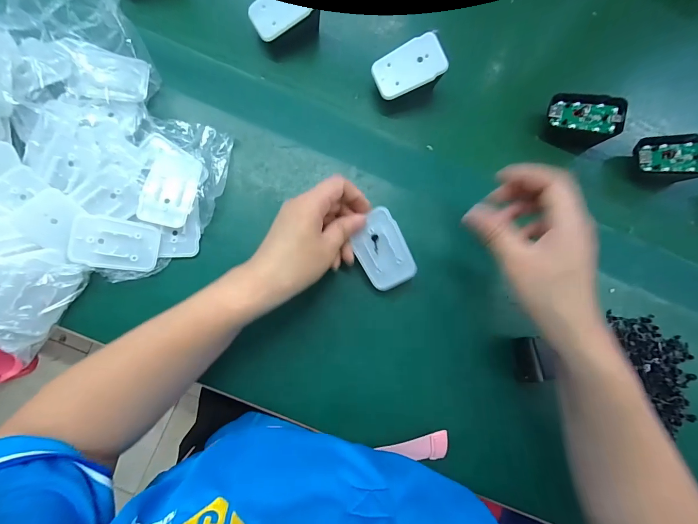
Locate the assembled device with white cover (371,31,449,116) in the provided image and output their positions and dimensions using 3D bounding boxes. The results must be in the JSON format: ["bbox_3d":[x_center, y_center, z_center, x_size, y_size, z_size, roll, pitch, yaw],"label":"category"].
[{"bbox_3d":[0.061,-0.193,0.343,0.073,0.044,0.055,-27,90,7],"label":"assembled device with white cover"}]

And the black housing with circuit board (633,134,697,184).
[{"bbox_3d":[0.344,-0.110,0.347,0.069,0.019,0.046,0,86,14],"label":"black housing with circuit board"}]

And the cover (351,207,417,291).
[{"bbox_3d":[0.030,-0.010,0.299,0.044,0.004,0.070,-25,96,10],"label":"cover"}]

